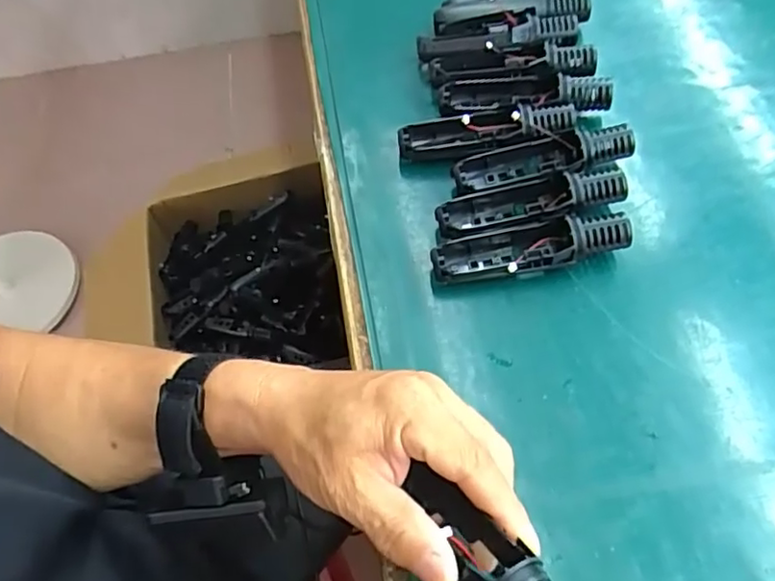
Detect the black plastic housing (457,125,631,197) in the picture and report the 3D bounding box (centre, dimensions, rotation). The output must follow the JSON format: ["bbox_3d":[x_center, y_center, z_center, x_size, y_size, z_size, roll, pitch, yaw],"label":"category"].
[{"bbox_3d":[0.106,-0.089,0.426,0.120,0.031,0.029,-10,60,-2],"label":"black plastic housing"}]

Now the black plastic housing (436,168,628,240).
[{"bbox_3d":[0.093,-0.057,0.409,0.120,0.030,0.033,-9,59,-2],"label":"black plastic housing"}]

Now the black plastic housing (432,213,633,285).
[{"bbox_3d":[0.089,-0.026,0.391,0.120,0.033,0.030,-8,59,-1],"label":"black plastic housing"}]

